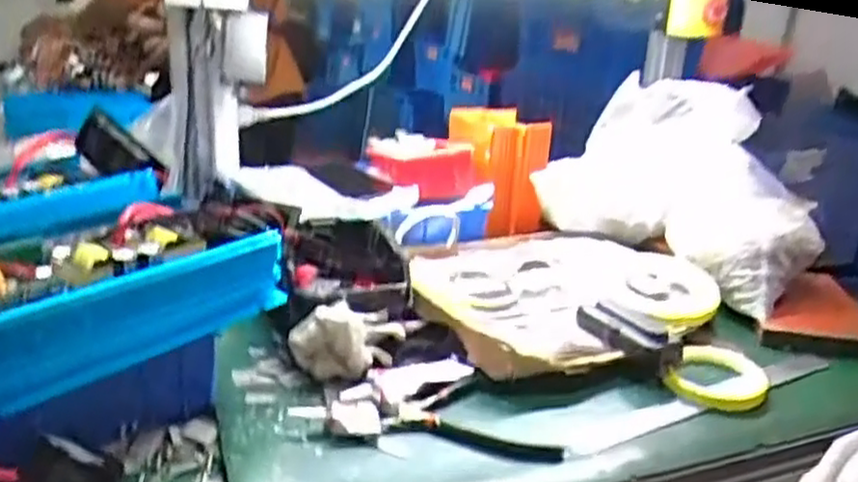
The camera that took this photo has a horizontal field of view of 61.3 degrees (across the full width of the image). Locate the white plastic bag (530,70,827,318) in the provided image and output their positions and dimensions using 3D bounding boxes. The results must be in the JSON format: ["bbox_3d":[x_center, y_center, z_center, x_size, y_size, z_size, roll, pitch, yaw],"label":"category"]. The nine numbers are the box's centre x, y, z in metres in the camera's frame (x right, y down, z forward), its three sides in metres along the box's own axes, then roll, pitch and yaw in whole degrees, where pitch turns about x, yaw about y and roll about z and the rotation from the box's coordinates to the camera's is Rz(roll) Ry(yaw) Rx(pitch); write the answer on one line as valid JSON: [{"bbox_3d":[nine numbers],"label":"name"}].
[{"bbox_3d":[0.348,-0.096,0.952,0.328,0.197,0.341,17,24,31],"label":"white plastic bag"}]

